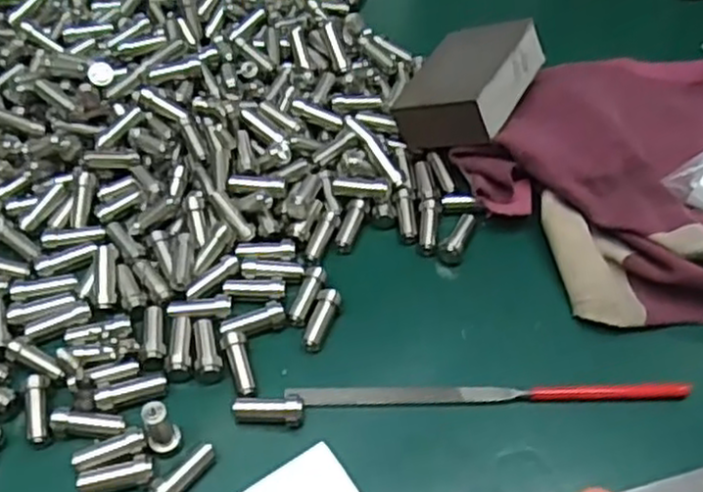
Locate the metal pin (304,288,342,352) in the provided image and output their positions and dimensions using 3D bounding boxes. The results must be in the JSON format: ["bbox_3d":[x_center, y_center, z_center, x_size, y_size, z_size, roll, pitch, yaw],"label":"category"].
[{"bbox_3d":[-0.013,0.030,0.311,0.009,0.006,0.027,18,55,11],"label":"metal pin"}]

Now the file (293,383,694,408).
[{"bbox_3d":[0.051,0.058,0.295,0.148,0.004,0.008,0,54,-2],"label":"file"}]

